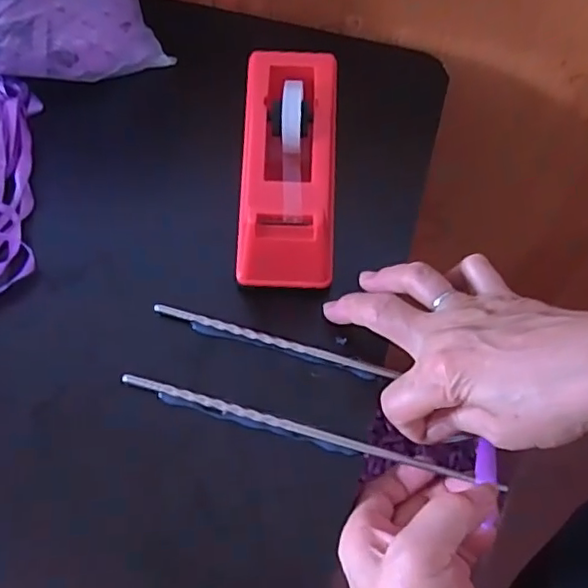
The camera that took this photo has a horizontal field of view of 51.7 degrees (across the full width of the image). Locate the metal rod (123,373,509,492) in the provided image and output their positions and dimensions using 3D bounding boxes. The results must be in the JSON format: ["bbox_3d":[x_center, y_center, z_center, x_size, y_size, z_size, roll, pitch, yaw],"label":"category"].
[{"bbox_3d":[0.008,0.078,0.344,0.221,0.005,0.008,15,61,5],"label":"metal rod"}]

